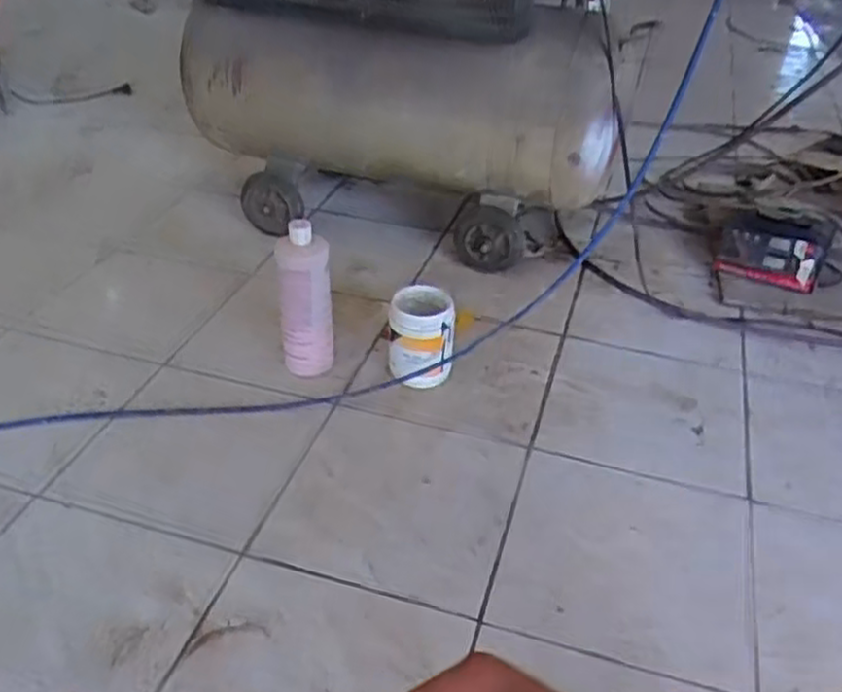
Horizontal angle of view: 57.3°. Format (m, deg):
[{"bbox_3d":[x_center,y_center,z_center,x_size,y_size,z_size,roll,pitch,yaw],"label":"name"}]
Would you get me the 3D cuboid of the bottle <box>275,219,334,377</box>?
[{"bbox_3d":[-0.180,-0.076,1.221,0.087,0.250,0.103,-1,36,-4],"label":"bottle"}]

